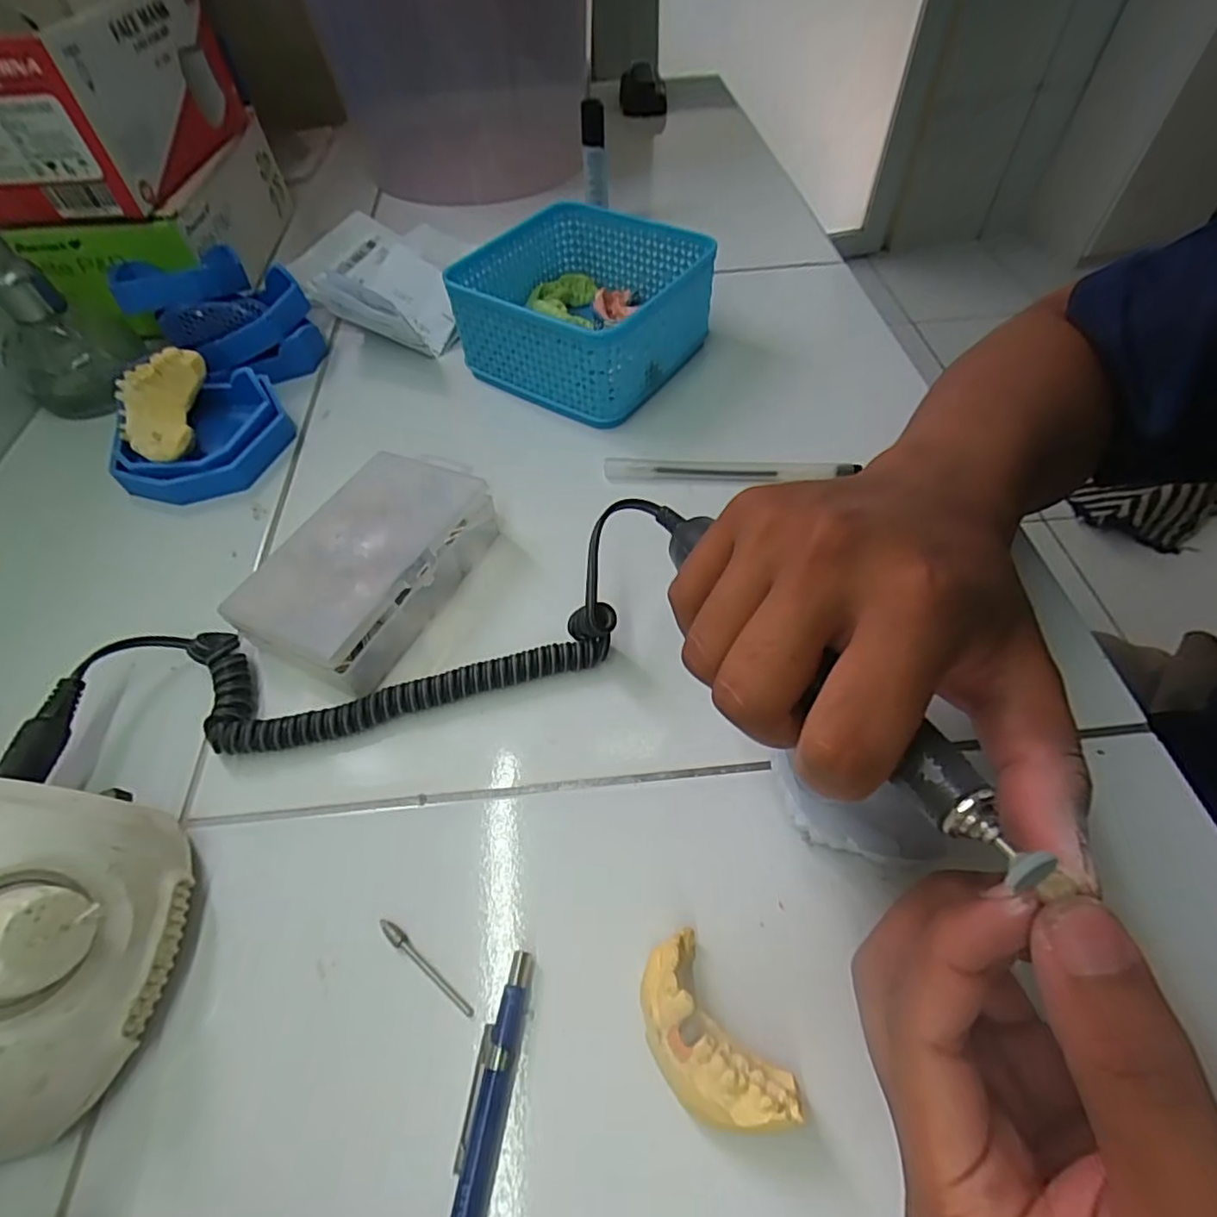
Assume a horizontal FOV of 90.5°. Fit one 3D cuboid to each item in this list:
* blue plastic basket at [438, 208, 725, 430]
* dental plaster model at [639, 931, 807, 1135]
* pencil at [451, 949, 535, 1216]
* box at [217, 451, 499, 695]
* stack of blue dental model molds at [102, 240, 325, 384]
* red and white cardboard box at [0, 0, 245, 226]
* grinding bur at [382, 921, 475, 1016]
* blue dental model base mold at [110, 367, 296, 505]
[{"bbox_3d":[-0.015,-0.196,0.395,0.131,0.065,0.131,28,62,21],"label":"blue plastic basket"},{"bbox_3d":[0.030,0.134,0.188,0.030,0.023,0.055,-32,59,-17],"label":"dental plaster model"},{"bbox_3d":[-0.041,0.175,0.170,0.012,0.010,0.136,5,56,7],"label":"pencil"},{"bbox_3d":[-0.113,-0.024,0.294,0.073,0.036,0.119,24,60,19],"label":"box"},{"bbox_3d":[-0.259,-0.201,0.406,0.105,0.059,0.085,-18,56,-9],"label":"stack of blue dental model molds"},{"bbox_3d":[-0.342,-0.345,0.401,0.110,0.079,0.197,0,56,1],"label":"red and white cardboard box"},{"bbox_3d":[-0.064,0.125,0.211,0.045,0.005,0.005,31,61,20],"label":"grinding bur"},{"bbox_3d":[-0.237,-0.103,0.356,0.072,0.029,0.082,9,56,10],"label":"blue dental model base mold"}]

